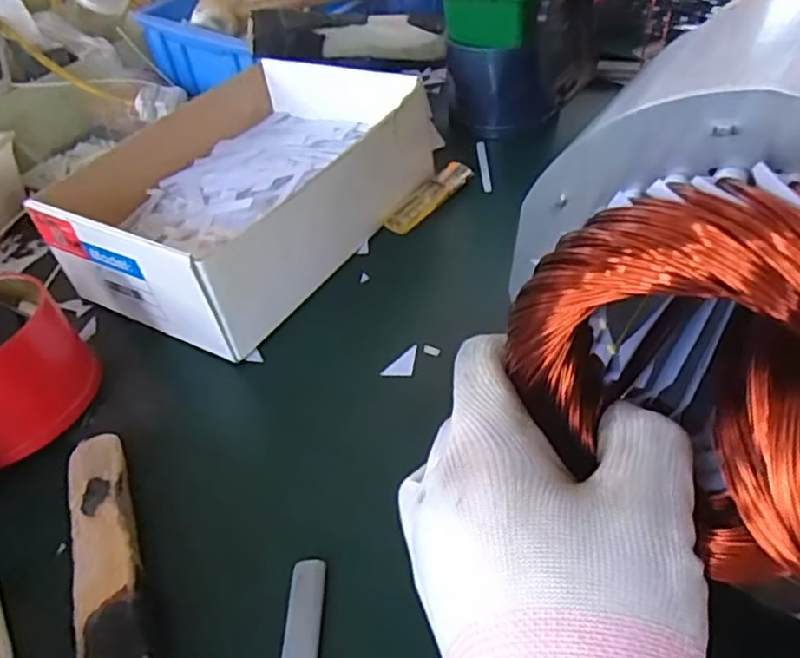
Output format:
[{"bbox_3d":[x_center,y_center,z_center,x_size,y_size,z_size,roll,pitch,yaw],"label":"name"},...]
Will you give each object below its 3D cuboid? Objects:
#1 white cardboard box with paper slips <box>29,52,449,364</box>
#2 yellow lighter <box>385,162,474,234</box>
[{"bbox_3d":[-0.111,-0.110,0.473,0.182,0.073,0.238,18,50,27],"label":"white cardboard box with paper slips"},{"bbox_3d":[0.024,-0.100,0.492,0.019,0.016,0.087,26,54,33],"label":"yellow lighter"}]

